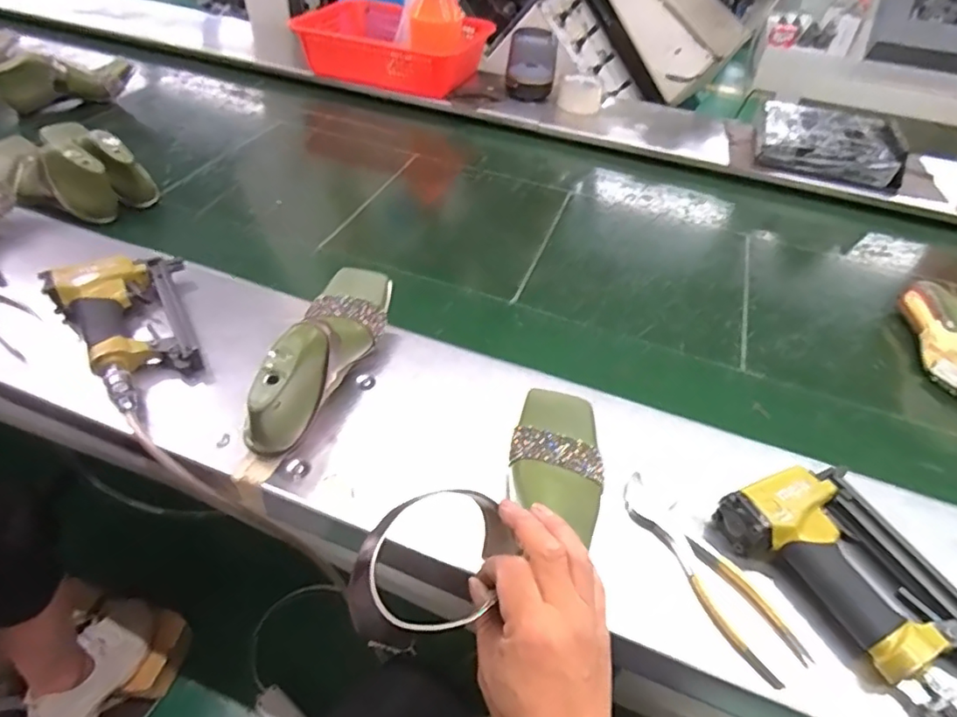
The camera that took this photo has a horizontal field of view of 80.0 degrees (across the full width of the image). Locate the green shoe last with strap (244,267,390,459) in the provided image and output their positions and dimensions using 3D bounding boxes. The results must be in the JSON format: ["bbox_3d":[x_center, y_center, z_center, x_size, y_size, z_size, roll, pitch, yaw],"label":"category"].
[{"bbox_3d":[-0.157,-0.005,0.580,0.076,0.099,0.230,12,43,5],"label":"green shoe last with strap"}]

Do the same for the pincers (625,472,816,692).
[{"bbox_3d":[0.193,0.180,0.490,0.051,0.020,0.190,-20,50,-27],"label":"pincers"}]

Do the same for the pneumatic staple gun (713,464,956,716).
[{"bbox_3d":[0.328,0.182,0.474,0.126,0.048,0.229,-23,51,-29],"label":"pneumatic staple gun"}]

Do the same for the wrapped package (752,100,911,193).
[{"bbox_3d":[0.675,-0.417,1.100,0.255,0.064,0.199,19,44,12],"label":"wrapped package"}]

